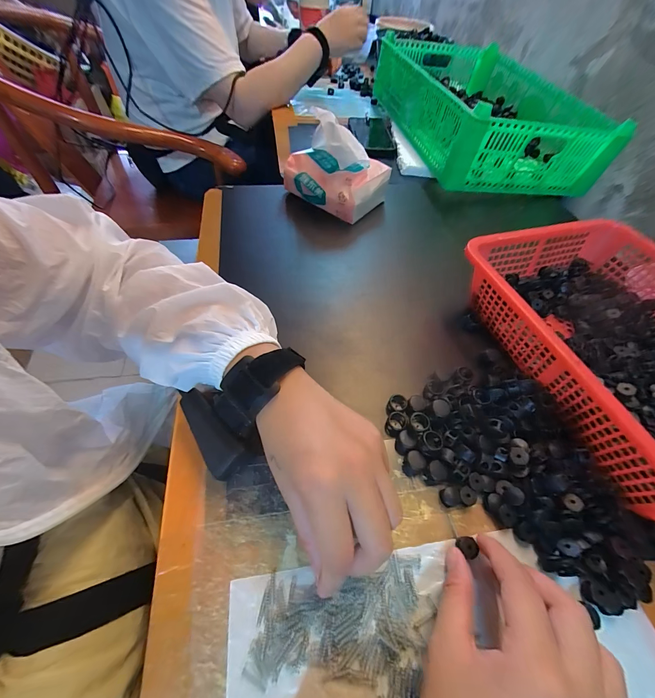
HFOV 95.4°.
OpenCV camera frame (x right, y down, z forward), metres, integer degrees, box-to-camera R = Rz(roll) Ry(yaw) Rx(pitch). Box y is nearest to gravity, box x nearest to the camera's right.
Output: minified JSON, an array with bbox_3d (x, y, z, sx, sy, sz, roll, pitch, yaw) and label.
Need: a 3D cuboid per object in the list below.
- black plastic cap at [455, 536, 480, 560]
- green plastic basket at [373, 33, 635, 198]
[{"bbox_3d":[0.099,0.140,0.209,0.012,0.004,0.014,-17,56,-12],"label":"black plastic cap"},{"bbox_3d":[0.305,-0.498,0.611,0.310,0.128,0.479,-5,56,-9],"label":"green plastic basket"}]

